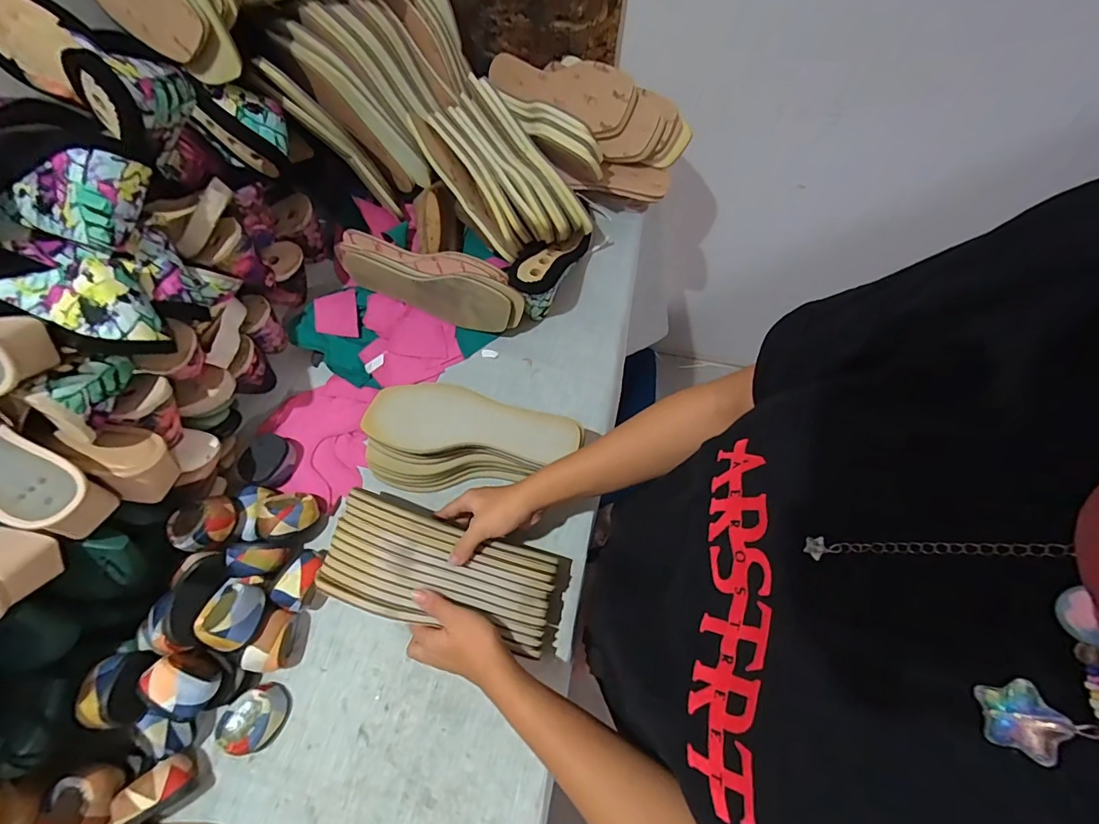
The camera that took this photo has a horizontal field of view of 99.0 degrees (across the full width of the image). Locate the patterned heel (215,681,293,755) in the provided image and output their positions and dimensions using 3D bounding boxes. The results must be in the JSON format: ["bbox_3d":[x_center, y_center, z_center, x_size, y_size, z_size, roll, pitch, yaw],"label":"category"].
[{"bbox_3d":[-0.305,0.316,0.485,0.055,0.043,0.049,-42,73,-15],"label":"patterned heel"}]

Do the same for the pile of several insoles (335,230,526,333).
[{"bbox_3d":[-0.165,-0.176,0.650,0.268,0.098,0.054,19,69,9],"label":"pile of several insoles"}]

